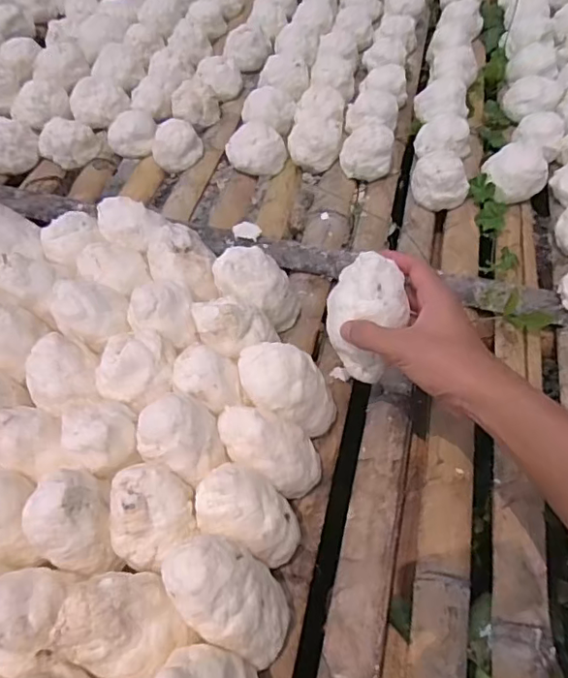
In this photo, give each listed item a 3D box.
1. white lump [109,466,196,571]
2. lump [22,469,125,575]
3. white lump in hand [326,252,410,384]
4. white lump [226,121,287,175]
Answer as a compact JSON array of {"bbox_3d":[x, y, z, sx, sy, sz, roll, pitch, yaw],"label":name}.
[{"bbox_3d":[-0.099,0.133,0.423,0.059,0.044,0.062,-5,50,-3],"label":"white lump"},{"bbox_3d":[-0.163,0.137,0.420,0.061,0.070,0.064,-13,51,-9],"label":"lump"},{"bbox_3d":[0.069,-0.018,0.484,0.064,0.090,0.061,8,51,8],"label":"white lump in hand"},{"bbox_3d":[-0.038,-0.257,0.777,0.082,0.055,0.065,-4,50,-1],"label":"white lump"}]

